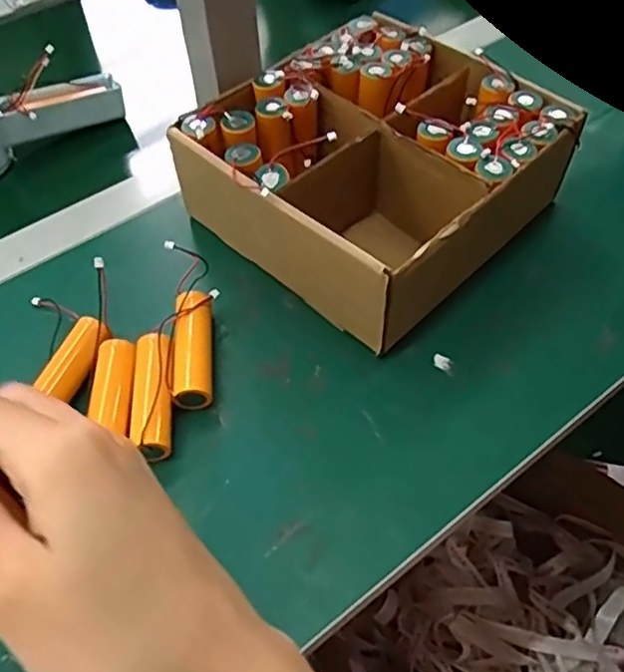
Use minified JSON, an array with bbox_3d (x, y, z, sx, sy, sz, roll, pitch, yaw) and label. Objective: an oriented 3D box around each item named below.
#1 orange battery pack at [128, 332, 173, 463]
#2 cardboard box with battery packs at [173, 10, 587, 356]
[{"bbox_3d":[-0.089,0.033,0.349,0.022,0.016,0.071,-7,54,-5],"label":"orange battery pack"},{"bbox_3d":[0.040,-0.116,0.424,0.198,0.079,0.189,-38,62,-25],"label":"cardboard box with battery packs"}]

